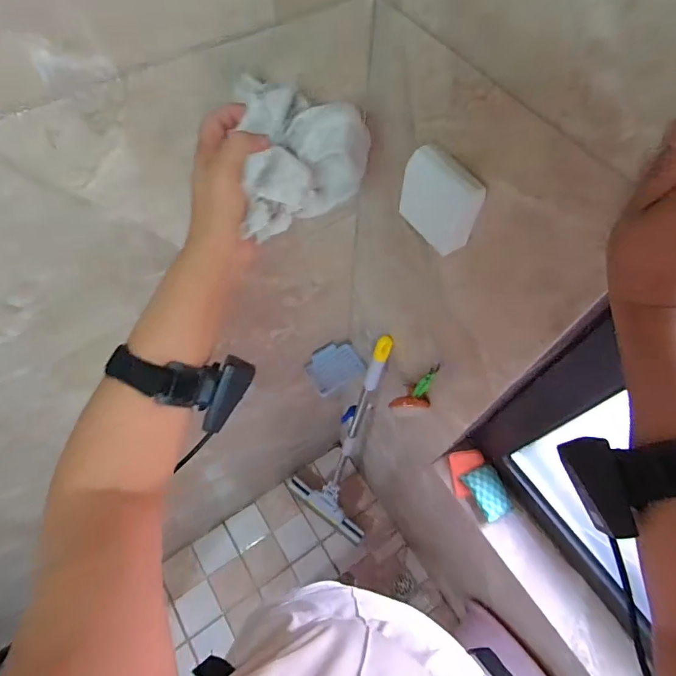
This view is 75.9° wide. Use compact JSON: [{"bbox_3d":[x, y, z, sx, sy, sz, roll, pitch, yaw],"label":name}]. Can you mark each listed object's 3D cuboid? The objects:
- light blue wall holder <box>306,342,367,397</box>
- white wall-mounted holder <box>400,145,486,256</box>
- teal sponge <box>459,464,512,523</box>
[{"bbox_3d":[-0.007,0.070,1.032,0.127,0.052,0.088,-25,66,-14],"label":"light blue wall holder"},{"bbox_3d":[0.108,-0.149,0.465,0.031,0.077,0.094,-34,68,-18],"label":"white wall-mounted holder"},{"bbox_3d":[0.336,0.338,0.959,0.074,0.019,0.108,-22,65,-13],"label":"teal sponge"}]

